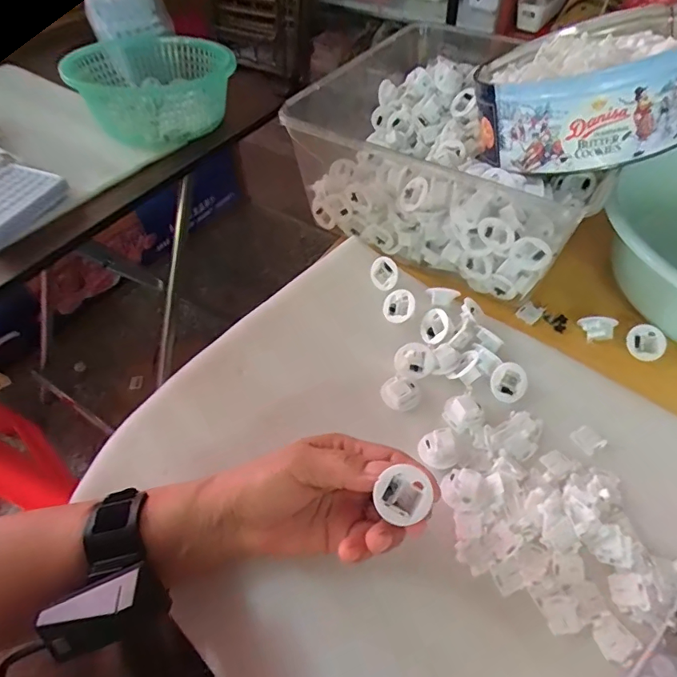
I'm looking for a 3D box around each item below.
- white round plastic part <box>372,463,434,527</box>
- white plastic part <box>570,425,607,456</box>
[{"bbox_3d":[0.038,0.090,0.272,0.031,0.015,0.031,0,81,0],"label":"white round plastic part"},{"bbox_3d":[0.195,0.079,0.367,0.019,0.005,0.020,-26,54,-17],"label":"white plastic part"}]

